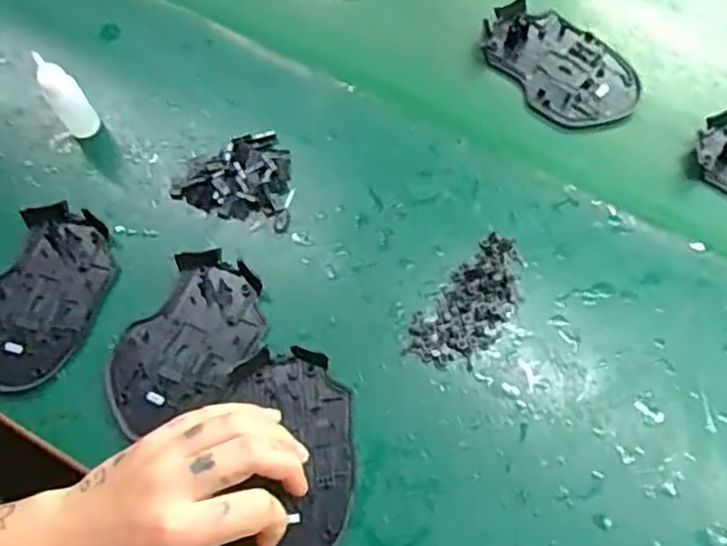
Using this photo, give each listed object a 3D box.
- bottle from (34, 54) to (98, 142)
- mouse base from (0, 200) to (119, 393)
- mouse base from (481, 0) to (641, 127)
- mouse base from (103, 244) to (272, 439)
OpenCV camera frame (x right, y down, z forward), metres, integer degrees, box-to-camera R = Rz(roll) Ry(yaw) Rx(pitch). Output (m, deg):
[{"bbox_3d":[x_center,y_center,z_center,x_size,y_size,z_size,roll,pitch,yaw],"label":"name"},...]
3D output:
[{"bbox_3d":[-0.192,-0.113,0.455,0.020,0.065,0.021,-9,67,-3],"label":"bottle"},{"bbox_3d":[-0.202,0.014,0.437,0.069,0.015,0.115,18,68,8],"label":"mouse base"},{"bbox_3d":[0.137,-0.148,0.496,0.116,0.010,0.073,40,73,16],"label":"mouse base"},{"bbox_3d":[-0.106,0.043,0.422,0.071,0.017,0.113,31,71,13],"label":"mouse base"}]

